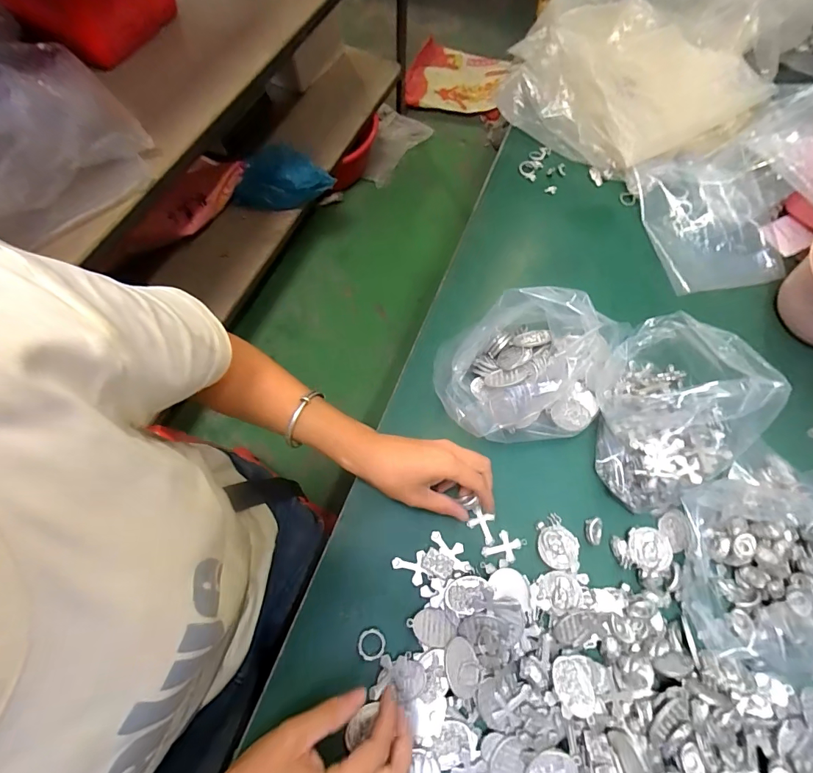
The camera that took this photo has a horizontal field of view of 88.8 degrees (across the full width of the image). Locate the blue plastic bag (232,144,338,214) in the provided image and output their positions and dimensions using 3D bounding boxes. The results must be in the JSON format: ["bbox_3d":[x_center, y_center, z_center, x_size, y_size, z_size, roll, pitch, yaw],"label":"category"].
[{"bbox_3d":[-0.347,-0.581,1.167,0.277,0.106,0.159,-4,68,-4],"label":"blue plastic bag"}]

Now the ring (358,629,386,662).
[{"bbox_3d":[-0.030,0.223,0.359,0.023,0.004,0.023,1,68,-2],"label":"ring"}]

